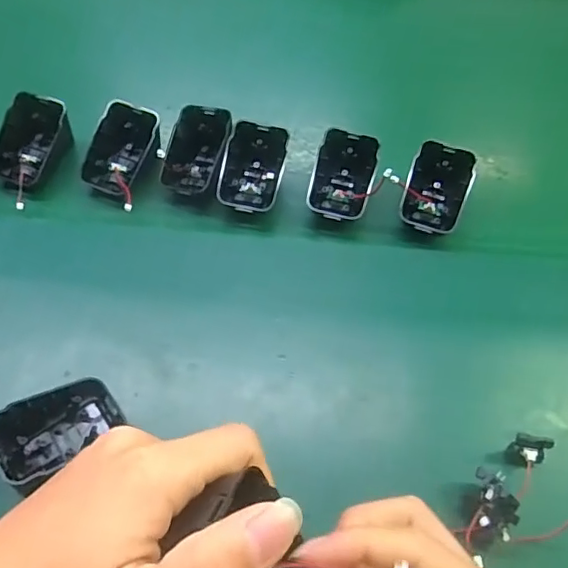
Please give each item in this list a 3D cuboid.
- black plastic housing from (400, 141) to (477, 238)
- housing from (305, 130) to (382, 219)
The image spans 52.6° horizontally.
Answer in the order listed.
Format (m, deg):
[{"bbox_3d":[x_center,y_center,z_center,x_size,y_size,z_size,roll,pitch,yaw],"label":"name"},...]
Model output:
[{"bbox_3d":[0.115,-0.070,0.431,0.044,0.025,0.066,17,96,10],"label":"black plastic housing"},{"bbox_3d":[0.046,-0.081,0.432,0.045,0.022,0.066,14,91,7],"label":"housing"}]

